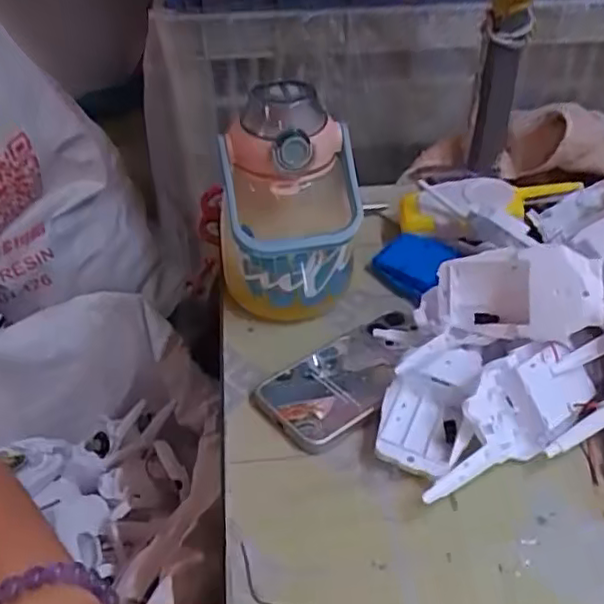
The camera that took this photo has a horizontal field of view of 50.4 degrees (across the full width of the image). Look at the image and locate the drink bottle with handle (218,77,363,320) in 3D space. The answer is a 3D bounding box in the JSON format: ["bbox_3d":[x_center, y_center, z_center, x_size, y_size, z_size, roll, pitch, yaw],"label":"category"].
[{"bbox_3d":[-0.012,-0.069,0.500,0.108,0.179,0.088,-6,38,-5],"label":"drink bottle with handle"}]

